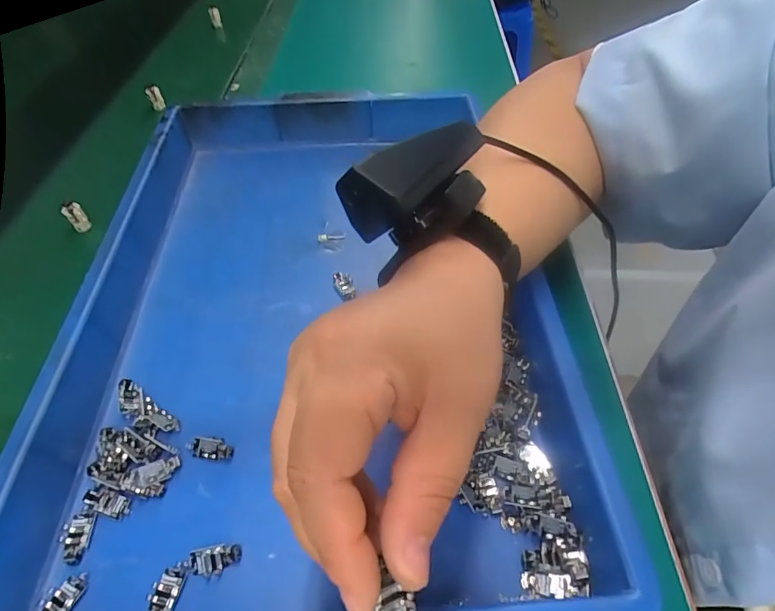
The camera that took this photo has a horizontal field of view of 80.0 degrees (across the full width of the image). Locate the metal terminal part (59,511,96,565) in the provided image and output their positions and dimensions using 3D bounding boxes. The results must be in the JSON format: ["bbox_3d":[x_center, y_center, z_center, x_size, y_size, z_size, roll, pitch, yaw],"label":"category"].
[{"bbox_3d":[-0.158,0.118,0.234,0.013,0.004,0.023,-6,48,-2],"label":"metal terminal part"}]

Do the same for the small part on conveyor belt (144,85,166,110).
[{"bbox_3d":[-0.269,-0.241,0.537,0.016,0.026,0.011,-22,51,-16],"label":"small part on conveyor belt"}]

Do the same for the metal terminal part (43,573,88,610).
[{"bbox_3d":[-0.154,0.140,0.217,0.010,0.004,0.026,17,52,18],"label":"metal terminal part"}]

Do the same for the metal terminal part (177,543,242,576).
[{"bbox_3d":[-0.087,0.125,0.227,0.029,0.005,0.012,-7,48,-3],"label":"metal terminal part"}]

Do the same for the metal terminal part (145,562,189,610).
[{"bbox_3d":[-0.106,0.137,0.219,0.014,0.005,0.026,6,49,9],"label":"metal terminal part"}]

